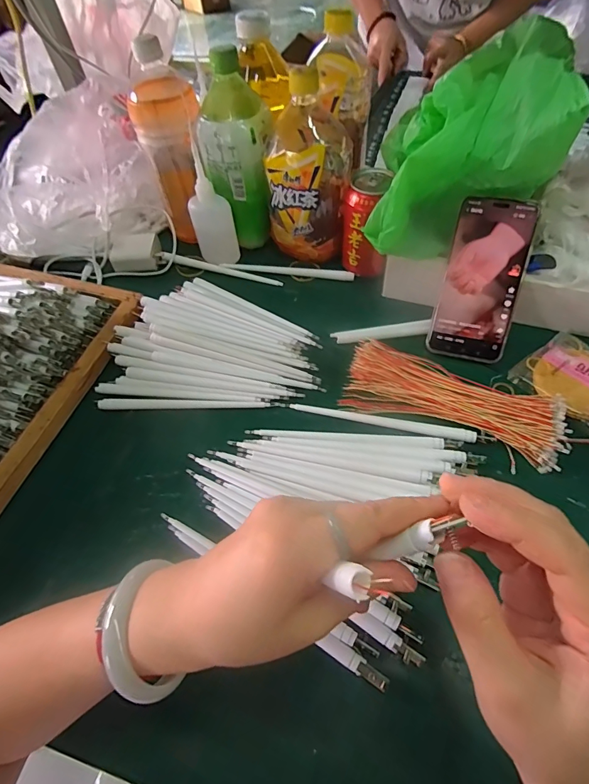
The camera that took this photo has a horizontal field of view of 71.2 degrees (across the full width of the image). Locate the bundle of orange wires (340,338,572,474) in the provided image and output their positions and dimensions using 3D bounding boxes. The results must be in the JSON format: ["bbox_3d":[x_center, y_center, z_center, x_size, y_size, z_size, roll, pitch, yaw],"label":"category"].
[{"bbox_3d":[0.155,0.001,0.406,0.206,0.018,0.082,19,60,17],"label":"bundle of orange wires"}]

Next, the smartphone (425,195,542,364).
[{"bbox_3d":[0.194,-0.114,0.426,0.075,0.007,0.159,14,102,14],"label":"smartphone"}]

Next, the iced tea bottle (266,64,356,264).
[{"bbox_3d":[0.015,-0.262,0.496,0.094,0.202,0.102,-5,56,2],"label":"iced tea bottle"}]

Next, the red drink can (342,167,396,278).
[{"bbox_3d":[0.086,-0.202,0.502,0.052,0.111,0.055,-4,56,3],"label":"red drink can"}]

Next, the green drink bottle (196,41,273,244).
[{"bbox_3d":[-0.069,-0.288,0.505,0.084,0.197,0.089,-10,56,-1],"label":"green drink bottle"}]

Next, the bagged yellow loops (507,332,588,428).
[{"bbox_3d":[0.286,-0.009,0.407,0.093,0.009,0.109,-35,60,-17],"label":"bagged yellow loops"}]

